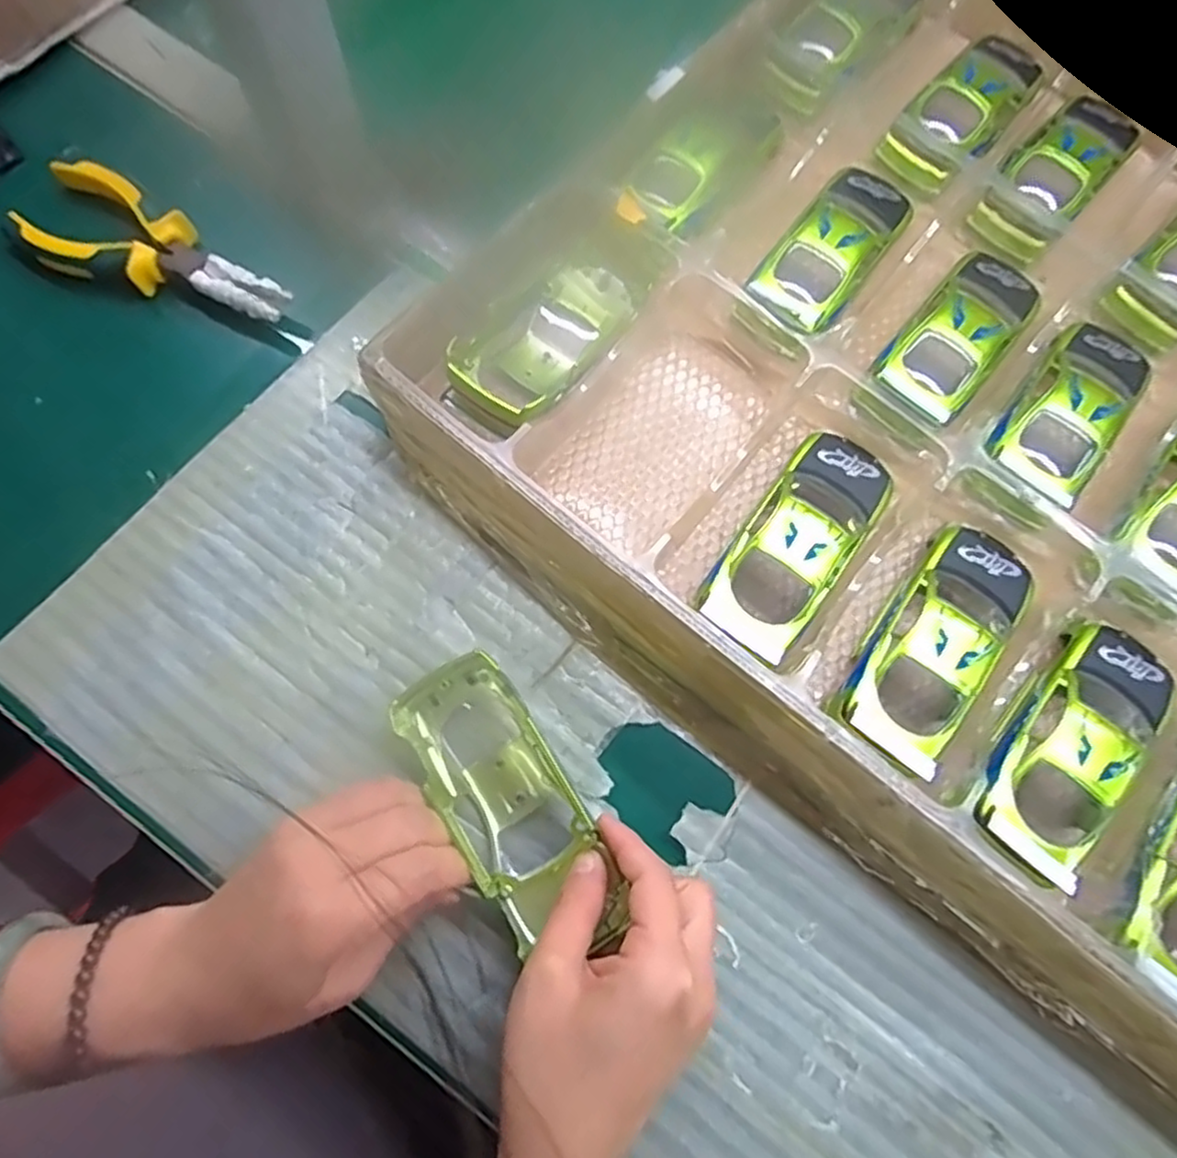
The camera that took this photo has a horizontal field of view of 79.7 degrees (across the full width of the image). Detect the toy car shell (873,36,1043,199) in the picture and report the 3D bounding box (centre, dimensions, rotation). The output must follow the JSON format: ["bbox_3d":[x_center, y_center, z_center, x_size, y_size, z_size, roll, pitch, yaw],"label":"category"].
[{"bbox_3d":[0.230,-0.286,0.420,0.051,0.024,0.129,42,75,9],"label":"toy car shell"}]

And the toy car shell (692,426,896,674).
[{"bbox_3d":[0.100,-0.018,0.336,0.050,0.034,0.124,36,74,8],"label":"toy car shell"}]

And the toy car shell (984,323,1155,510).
[{"bbox_3d":[0.253,-0.091,0.365,0.051,0.023,0.114,40,75,9],"label":"toy car shell"}]

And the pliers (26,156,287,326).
[{"bbox_3d":[-0.240,-0.178,0.380,0.167,0.021,0.057,25,73,4],"label":"pliers"}]

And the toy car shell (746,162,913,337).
[{"bbox_3d":[0.134,-0.182,0.385,0.050,0.026,0.124,37,74,8],"label":"toy car shell"}]

